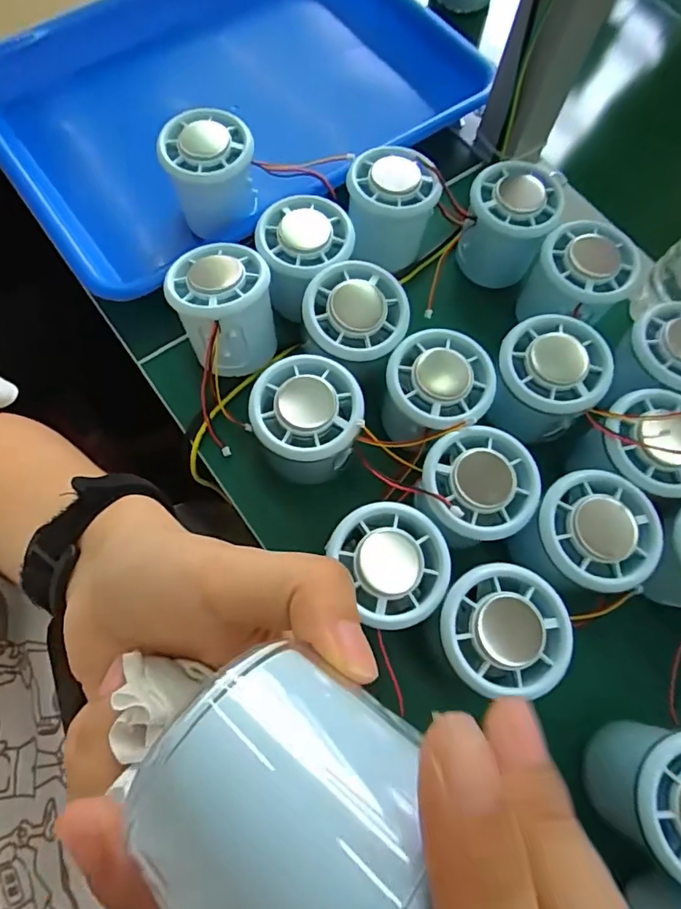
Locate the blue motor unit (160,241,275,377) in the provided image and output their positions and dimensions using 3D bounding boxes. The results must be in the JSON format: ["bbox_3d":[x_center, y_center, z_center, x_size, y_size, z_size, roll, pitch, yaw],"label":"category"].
[{"bbox_3d":[-0.066,-0.082,0.296,0.053,0.062,0.058,1,71,-2],"label":"blue motor unit"}]

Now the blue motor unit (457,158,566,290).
[{"bbox_3d":[0.107,-0.147,0.329,0.052,0.059,0.050,1,71,-2],"label":"blue motor unit"}]

